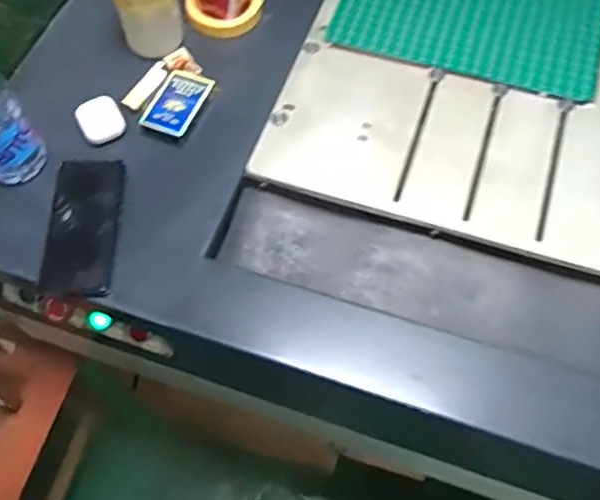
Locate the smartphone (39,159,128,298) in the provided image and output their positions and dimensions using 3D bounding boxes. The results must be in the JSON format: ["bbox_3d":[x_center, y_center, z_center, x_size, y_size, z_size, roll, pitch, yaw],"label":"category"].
[{"bbox_3d":[-0.241,-0.027,0.710,0.081,0.013,0.160,0,62,1],"label":"smartphone"}]

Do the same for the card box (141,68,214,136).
[{"bbox_3d":[-0.150,-0.181,0.778,0.060,0.020,0.098,24,66,13],"label":"card box"}]

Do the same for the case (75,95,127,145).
[{"bbox_3d":[-0.241,-0.159,0.771,0.051,0.020,0.051,-28,65,-13],"label":"case"}]

